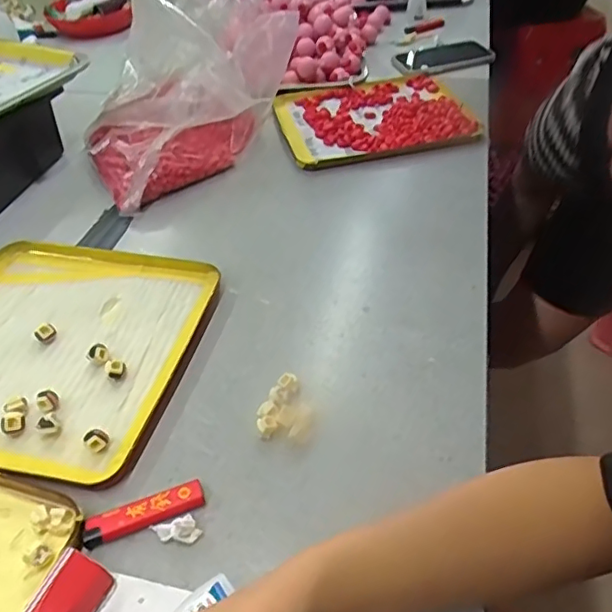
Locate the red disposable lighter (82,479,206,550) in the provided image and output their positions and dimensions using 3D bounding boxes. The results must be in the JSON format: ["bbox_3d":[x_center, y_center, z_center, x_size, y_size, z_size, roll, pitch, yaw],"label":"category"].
[{"bbox_3d":[-0.108,0.138,0.384,0.079,0.008,0.021,-19,45,-15],"label":"red disposable lighter"}]

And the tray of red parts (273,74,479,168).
[{"bbox_3d":[0.092,-0.259,0.790,0.244,0.031,0.235,-12,44,-7],"label":"tray of red parts"}]

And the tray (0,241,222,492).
[{"bbox_3d":[-0.222,0.032,0.499,0.245,0.018,0.240,6,44,12],"label":"tray"}]

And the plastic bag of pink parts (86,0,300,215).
[{"bbox_3d":[-0.159,-0.269,0.696,0.251,0.170,0.164,-32,49,-25],"label":"plastic bag of pink parts"}]

